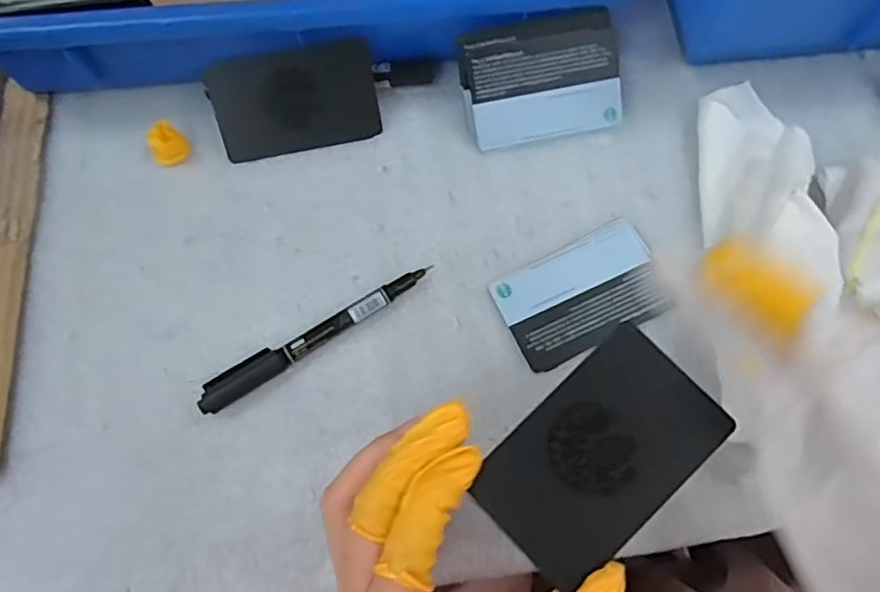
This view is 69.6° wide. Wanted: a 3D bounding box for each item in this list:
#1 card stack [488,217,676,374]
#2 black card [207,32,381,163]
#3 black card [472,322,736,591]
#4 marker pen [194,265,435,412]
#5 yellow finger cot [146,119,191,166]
[{"bbox_3d":[0.075,-0.002,0.333,0.086,0.005,0.055,-25,72,-7],"label":"card stack"},{"bbox_3d":[-0.081,-0.109,0.355,0.089,0.004,0.054,-12,116,-2],"label":"black card"},{"bbox_3d":[0.057,0.056,0.224,0.083,0.004,0.053,-44,81,-5],"label":"black card"},{"bbox_3d":[-0.063,0.018,0.323,0.129,0.014,0.016,-33,73,-9],"label":"marker pen"},{"bbox_3d":[-0.158,-0.087,0.368,0.020,0.019,0.019,0,71,1],"label":"yellow finger cot"}]

